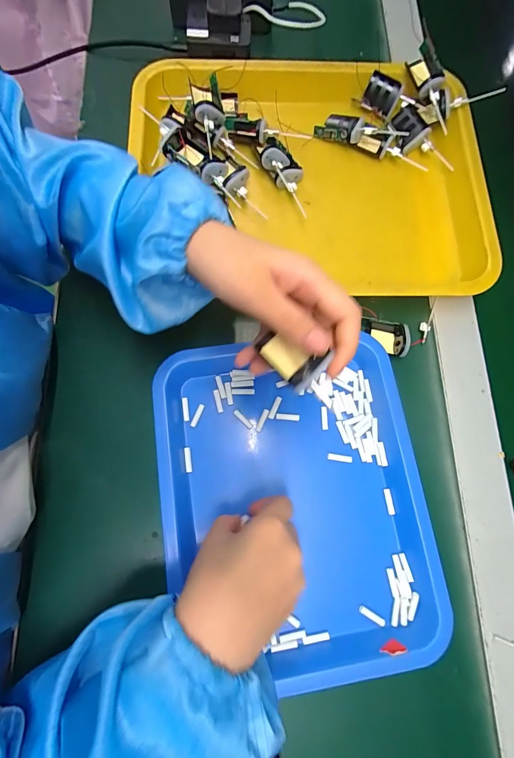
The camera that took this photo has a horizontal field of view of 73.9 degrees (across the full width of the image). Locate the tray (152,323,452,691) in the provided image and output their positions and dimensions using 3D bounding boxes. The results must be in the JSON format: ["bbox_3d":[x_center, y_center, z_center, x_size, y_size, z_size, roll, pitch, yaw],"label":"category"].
[{"bbox_3d":[0.034,0.103,0.308,0.233,0.033,0.273,-8,76,-3],"label":"tray"}]

